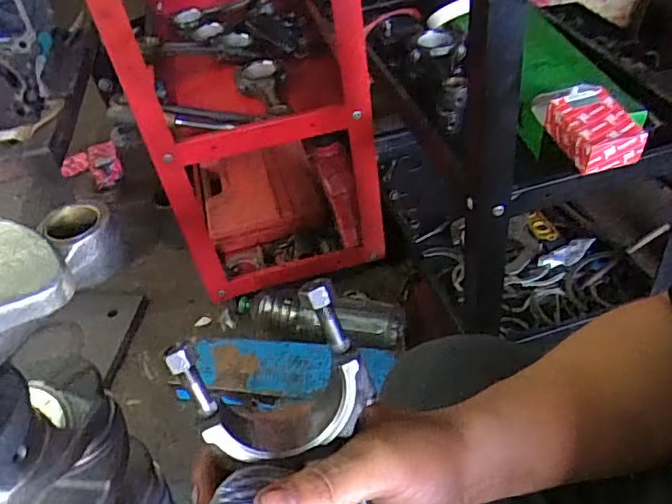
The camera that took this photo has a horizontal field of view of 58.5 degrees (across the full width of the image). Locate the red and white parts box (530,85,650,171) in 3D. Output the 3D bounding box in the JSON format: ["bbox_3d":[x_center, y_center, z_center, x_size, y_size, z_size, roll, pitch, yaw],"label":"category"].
[{"bbox_3d":[0.320,-0.168,0.774,0.092,0.046,0.152,-9,43,-1],"label":"red and white parts box"}]

